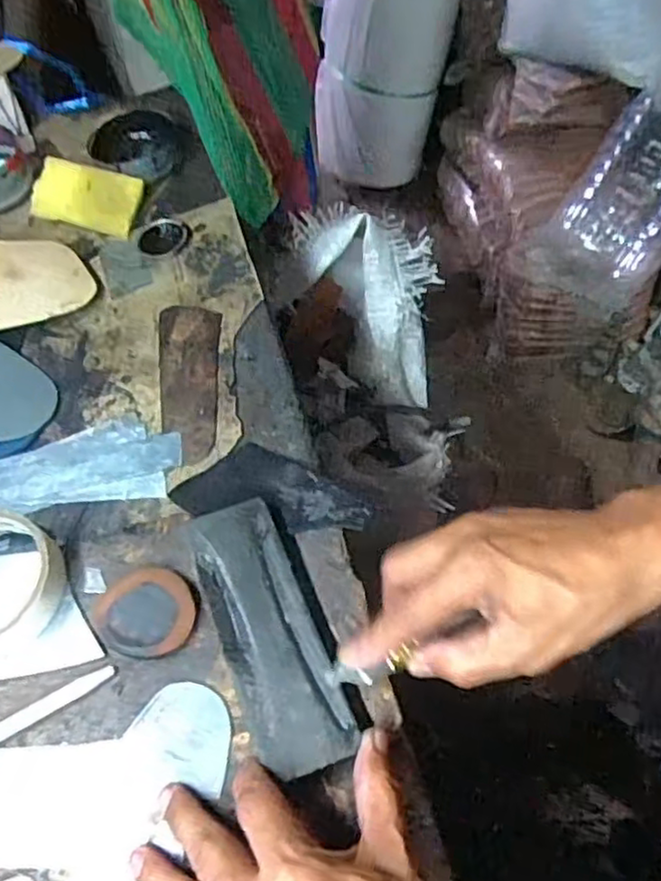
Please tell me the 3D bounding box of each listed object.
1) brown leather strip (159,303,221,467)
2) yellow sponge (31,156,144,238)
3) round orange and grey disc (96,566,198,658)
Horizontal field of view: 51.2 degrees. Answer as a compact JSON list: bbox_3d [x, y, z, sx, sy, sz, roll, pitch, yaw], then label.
[{"bbox_3d":[-0.103,-0.045,0.498,0.044,0.005,0.137,-8,60,4],"label":"brown leather strip"},{"bbox_3d":[-0.204,-0.208,0.583,0.083,0.028,0.051,11,59,2],"label":"yellow sponge"},{"bbox_3d":[-0.104,0.095,0.387,0.054,0.014,0.048,11,59,2],"label":"round orange and grey disc"}]

